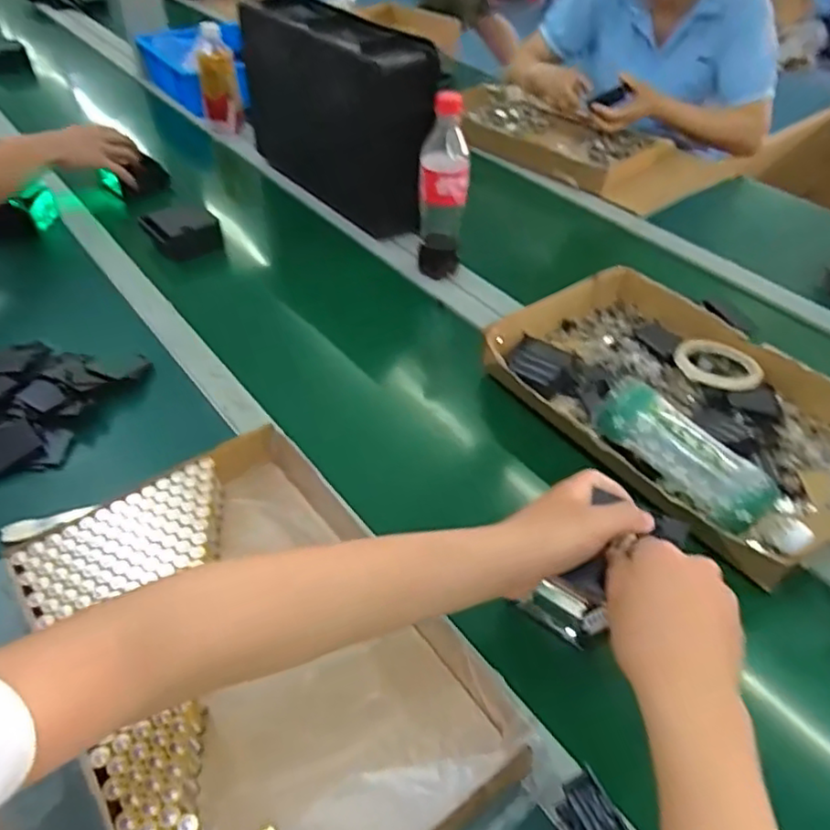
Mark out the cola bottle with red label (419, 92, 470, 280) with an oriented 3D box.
[{"bbox_3d":[0.037,-0.299,0.868,0.063,0.228,0.070,4,44,1],"label":"cola bottle with red label"}]

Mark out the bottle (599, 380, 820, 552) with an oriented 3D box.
[{"bbox_3d":[0.278,0.051,0.639,0.219,0.070,0.066,41,54,14],"label":"bottle"}]

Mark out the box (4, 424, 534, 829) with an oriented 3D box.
[{"bbox_3d":[-0.121,0.185,0.512,0.259,0.051,0.378,-28,51,-27],"label":"box"}]

